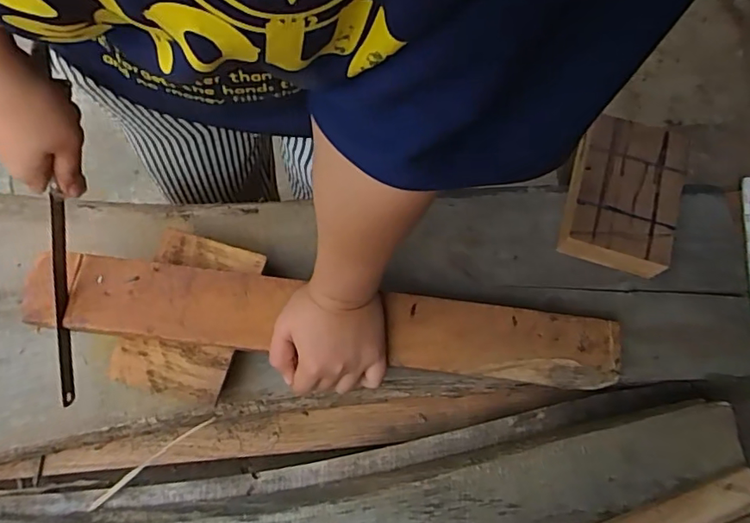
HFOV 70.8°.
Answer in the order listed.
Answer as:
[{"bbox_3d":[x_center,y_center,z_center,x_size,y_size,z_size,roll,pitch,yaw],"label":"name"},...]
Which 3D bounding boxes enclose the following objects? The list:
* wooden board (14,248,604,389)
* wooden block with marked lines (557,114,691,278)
[{"bbox_3d":[-0.032,0.058,0.505,0.559,0.021,0.073,7,72,-7],"label":"wooden board"},{"bbox_3d":[0.269,-0.074,0.576,0.110,0.046,0.161,20,69,1],"label":"wooden block with marked lines"}]

